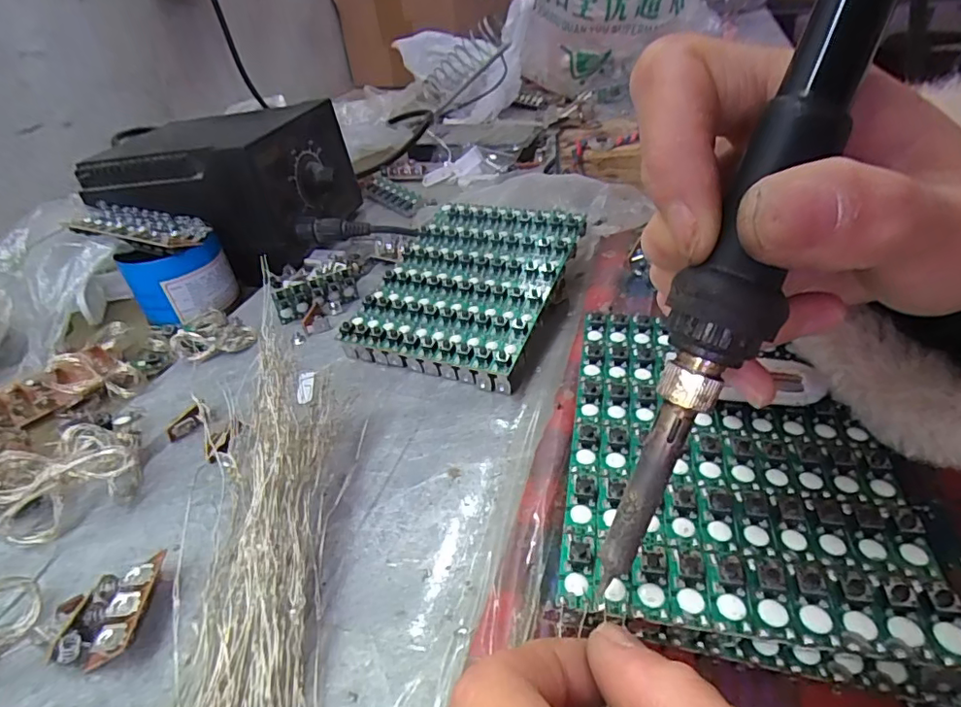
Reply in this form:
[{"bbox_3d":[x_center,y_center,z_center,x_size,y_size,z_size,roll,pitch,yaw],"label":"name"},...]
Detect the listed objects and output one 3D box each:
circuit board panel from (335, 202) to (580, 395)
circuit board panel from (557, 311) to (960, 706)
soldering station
[{"bbox_3d":[-0.006,-0.038,0.297,0.098,0.016,0.128,8,50,18],"label":"circuit board panel"},{"bbox_3d":[0.076,0.031,0.174,0.093,0.005,0.130,4,38,10],"label":"circuit board panel"},{"bbox_3d":[-0.169,-0.121,0.380,0.141,0.084,0.121,6,40,14],"label":"soldering station"}]

